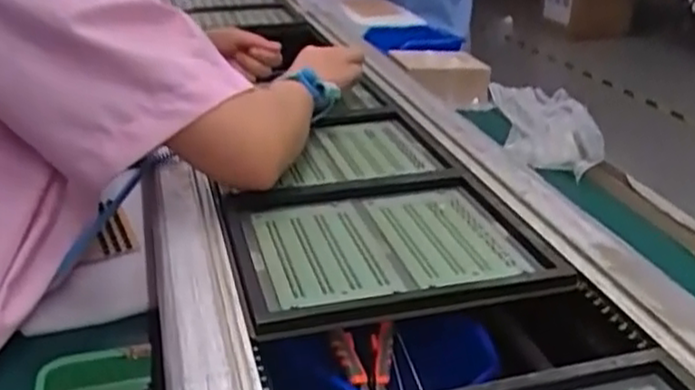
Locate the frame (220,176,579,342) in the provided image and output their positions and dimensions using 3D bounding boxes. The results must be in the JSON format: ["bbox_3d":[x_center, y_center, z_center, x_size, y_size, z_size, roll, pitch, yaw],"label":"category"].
[{"bbox_3d":[0.022,0.031,0.539,0.214,0.017,0.182,-7,26,-14],"label":"frame"}]

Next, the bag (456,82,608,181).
[{"bbox_3d":[0.224,-0.075,0.840,0.090,0.068,0.159,-13,28,-25],"label":"bag"}]

